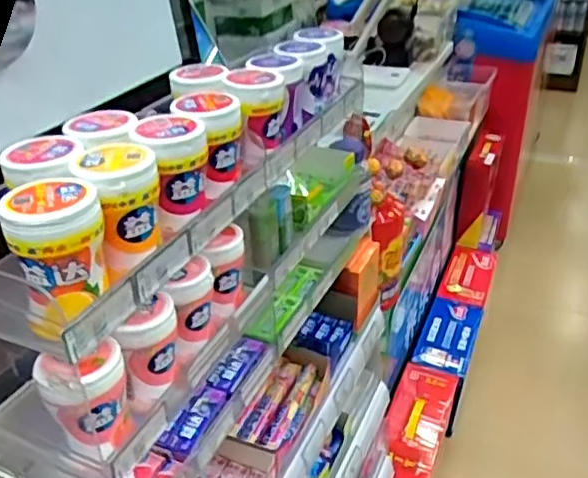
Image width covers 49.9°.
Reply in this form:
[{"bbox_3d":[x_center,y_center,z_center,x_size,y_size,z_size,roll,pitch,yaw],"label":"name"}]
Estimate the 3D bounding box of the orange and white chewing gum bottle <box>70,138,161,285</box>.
[{"bbox_3d":[-0.116,-0.021,0.428,0.049,0.076,0.054,-17,34,-23],"label":"orange and white chewing gum bottle"}]

